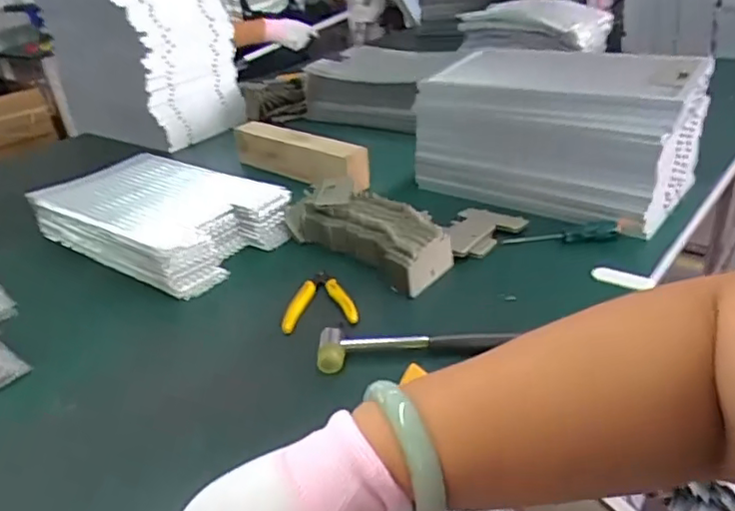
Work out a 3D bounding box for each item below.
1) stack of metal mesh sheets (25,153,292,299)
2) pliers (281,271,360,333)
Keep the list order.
[{"bbox_3d":[-0.286,-0.053,0.846,0.346,0.064,0.198,16,36,34],"label":"stack of metal mesh sheets"},{"bbox_3d":[-0.055,0.046,0.675,0.078,0.021,0.104,-8,29,-4],"label":"pliers"}]

